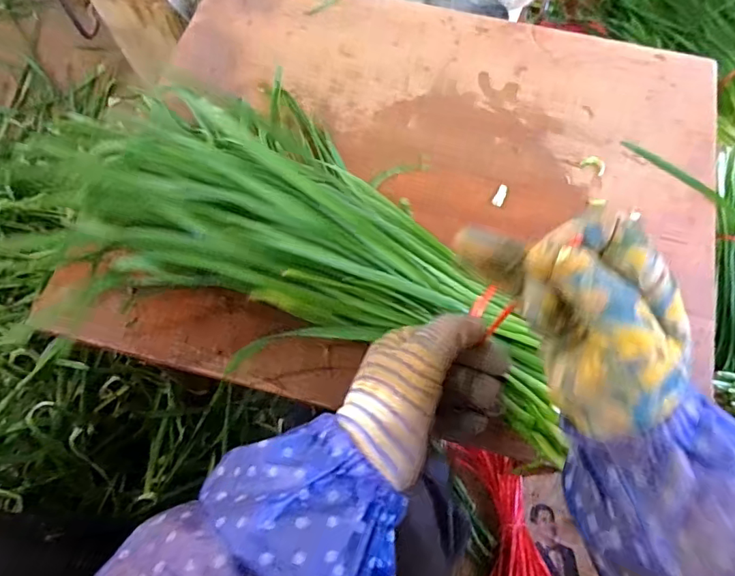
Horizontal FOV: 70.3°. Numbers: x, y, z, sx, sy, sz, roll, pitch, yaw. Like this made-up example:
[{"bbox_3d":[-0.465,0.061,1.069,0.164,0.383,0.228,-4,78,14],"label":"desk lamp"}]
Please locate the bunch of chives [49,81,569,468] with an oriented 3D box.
[{"bbox_3d":[-0.031,-0.028,0.365,0.369,0.064,0.179,24,70,4],"label":"bunch of chives"}]

